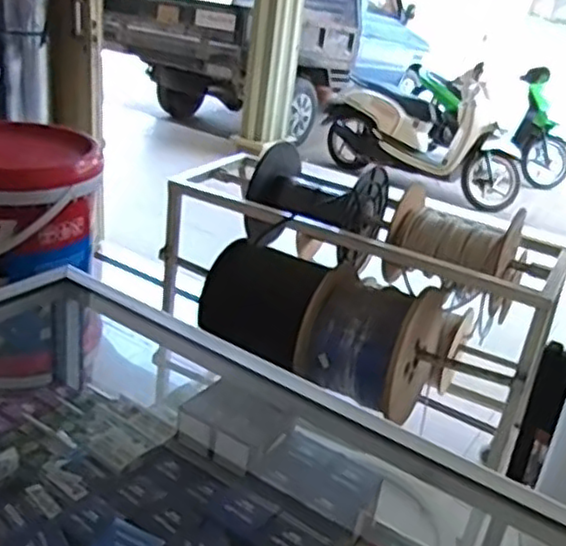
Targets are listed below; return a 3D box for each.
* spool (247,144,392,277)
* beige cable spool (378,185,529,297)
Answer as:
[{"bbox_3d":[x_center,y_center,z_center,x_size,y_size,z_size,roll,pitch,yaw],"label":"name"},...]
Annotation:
[{"bbox_3d":[0.093,-0.184,1.958,0.369,0.277,0.316,12,25,9],"label":"spool"},{"bbox_3d":[0.454,-0.068,1.827,0.287,0.254,0.279,20,27,26],"label":"beige cable spool"}]

